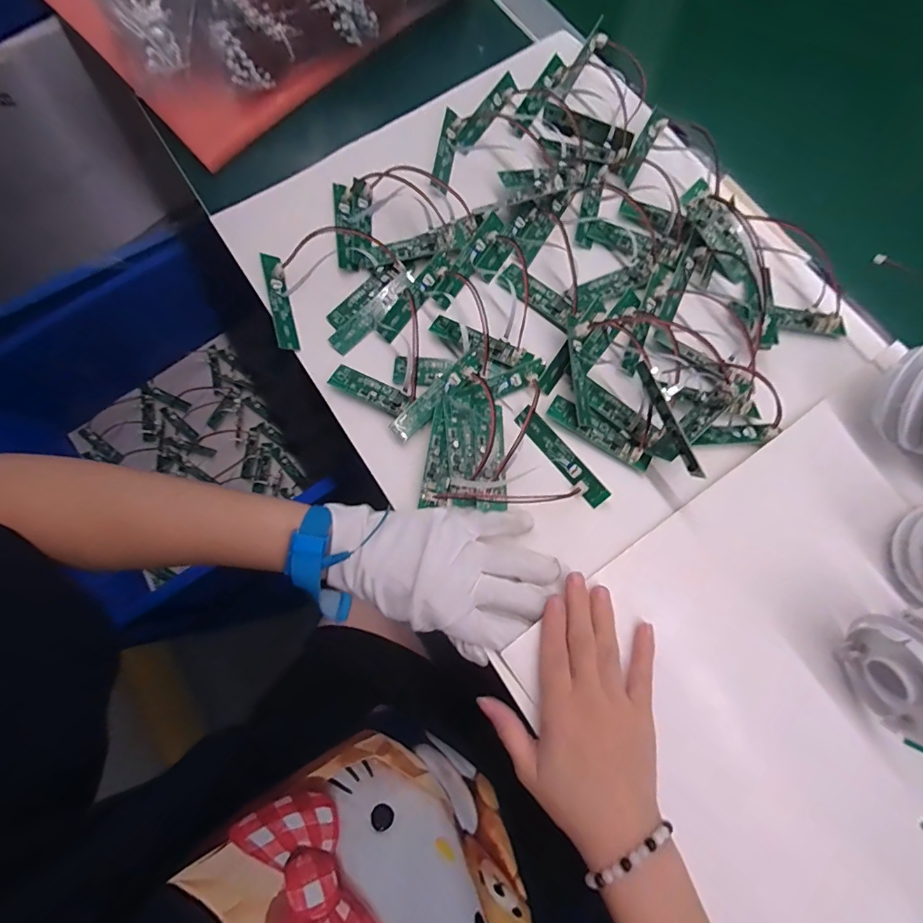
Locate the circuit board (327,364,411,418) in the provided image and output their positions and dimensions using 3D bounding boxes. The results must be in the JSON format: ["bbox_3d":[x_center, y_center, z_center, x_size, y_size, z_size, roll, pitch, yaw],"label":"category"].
[{"bbox_3d":[-0.070,-0.055,0.348,0.064,0.006,0.021,27,76,3],"label":"circuit board"}]

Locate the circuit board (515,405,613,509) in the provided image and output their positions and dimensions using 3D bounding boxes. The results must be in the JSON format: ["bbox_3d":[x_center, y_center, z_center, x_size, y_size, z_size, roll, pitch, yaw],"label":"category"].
[{"bbox_3d":[0.073,-0.004,0.328,0.015,0.006,0.087,-38,81,-12],"label":"circuit board"}]

